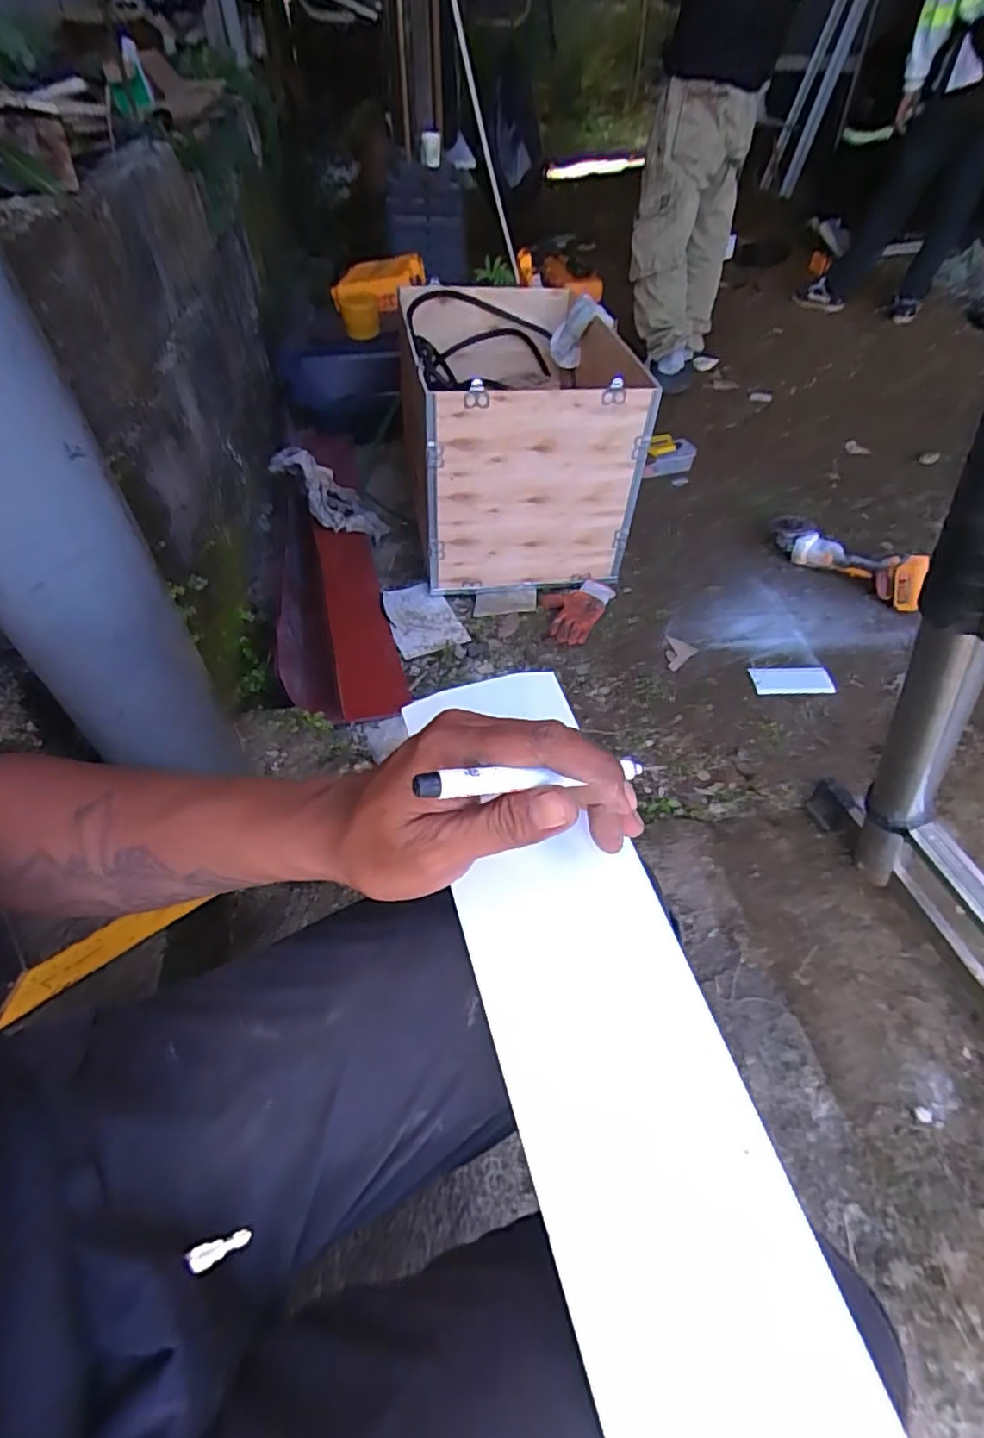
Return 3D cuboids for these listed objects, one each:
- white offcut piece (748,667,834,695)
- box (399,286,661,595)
[{"bbox_3d":[0.634,-0.081,1.302,0.170,0.015,0.069,-1,47,0],"label":"white offcut piece"},{"bbox_3d":[0.049,-0.763,1.607,0.508,0.432,0.775,-5,48,-3],"label":"box"}]

